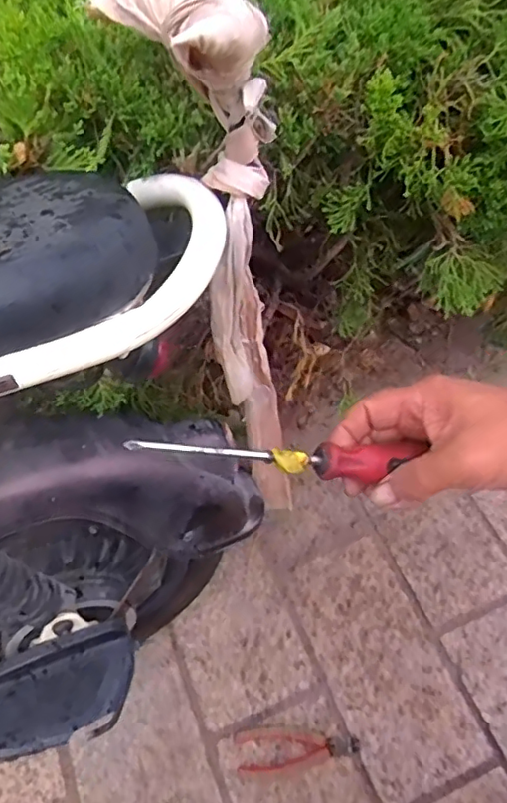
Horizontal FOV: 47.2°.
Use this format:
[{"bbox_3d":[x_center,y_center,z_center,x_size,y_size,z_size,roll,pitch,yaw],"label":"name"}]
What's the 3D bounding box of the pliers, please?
[{"bbox_3d":[0.053,0.411,0.684,0.141,0.011,0.046,-2,58,-3],"label":"pliers"}]

